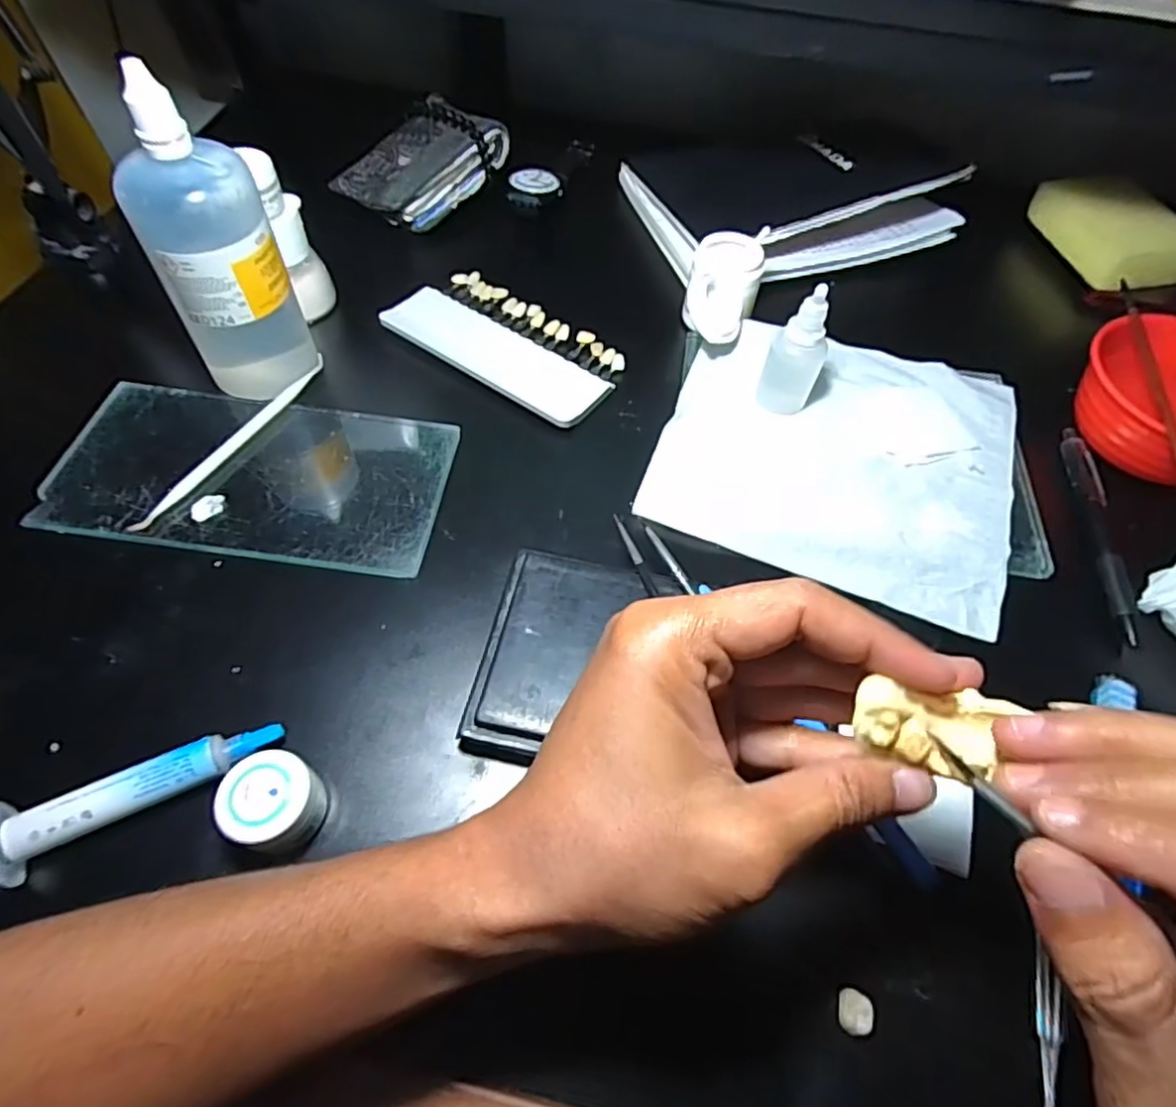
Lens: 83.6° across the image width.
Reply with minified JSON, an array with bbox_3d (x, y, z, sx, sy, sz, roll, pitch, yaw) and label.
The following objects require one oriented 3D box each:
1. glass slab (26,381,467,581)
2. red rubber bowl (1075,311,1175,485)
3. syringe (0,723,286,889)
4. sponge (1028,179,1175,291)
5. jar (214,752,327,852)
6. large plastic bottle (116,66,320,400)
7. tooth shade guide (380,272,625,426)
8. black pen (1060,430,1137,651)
[{"bbox_3d":[-0.175,-0.044,0.348,0.192,0.011,0.104,8,57,2],"label":"glass slab"},{"bbox_3d":[0.332,-0.082,0.373,0.092,0.049,0.110,-30,63,-20],"label":"red rubber bowl"},{"bbox_3d":[-0.178,0.092,0.255,0.111,0.022,0.025,-27,62,-19],"label":"syringe"},{"bbox_3d":[0.395,-0.240,0.491,0.074,0.032,0.108,-9,58,-8],"label":"sponge"},{"bbox_3d":[-0.118,0.095,0.251,0.031,0.031,0.031,1,57,-2],"label":"jar"},{"bbox_3d":[-0.185,-0.147,0.331,0.051,0.144,0.056,22,58,11],"label":"large plastic bottle"},{"bbox_3d":[-0.051,-0.134,0.418,0.149,0.009,0.076,33,61,18],"label":"tooth shade guide"},{"bbox_3d":[0.281,-0.015,0.360,0.014,0.008,0.142,11,57,5],"label":"black pen"}]

